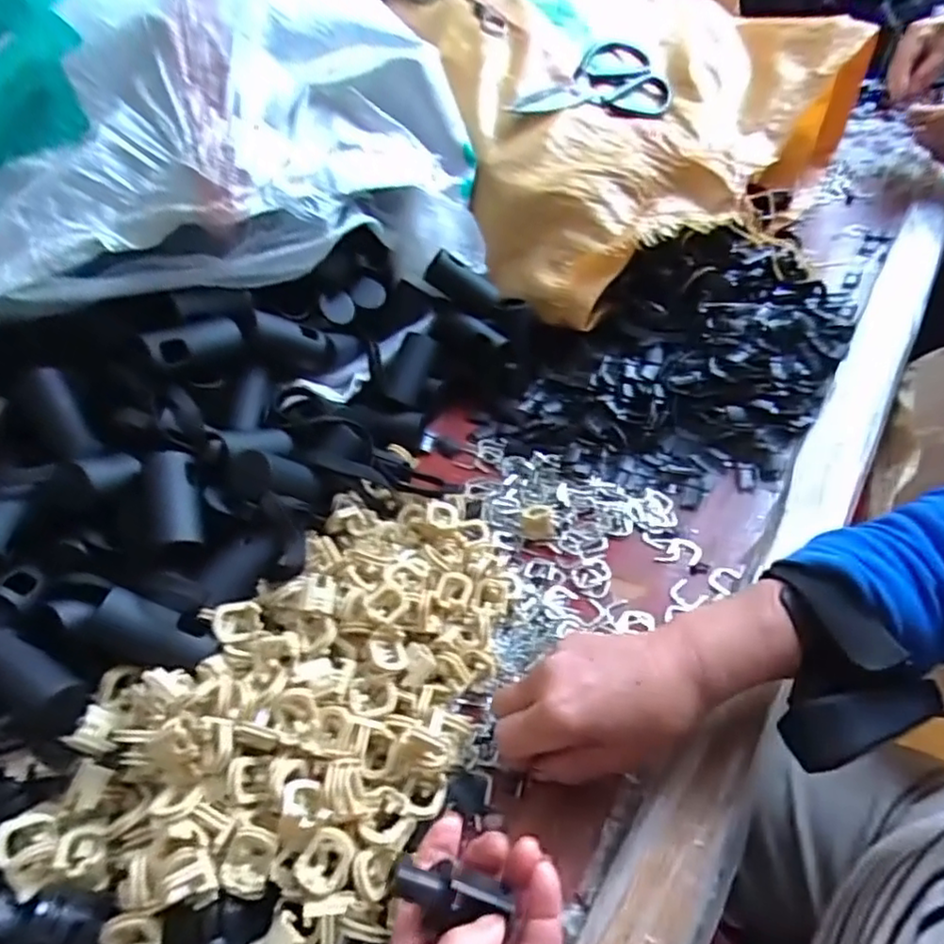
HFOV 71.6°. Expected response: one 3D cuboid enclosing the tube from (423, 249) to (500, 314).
[{"bbox_3d":[-0.007,-0.161,0.556,0.063,0.026,0.025,30,52,-9],"label":"tube"}]

